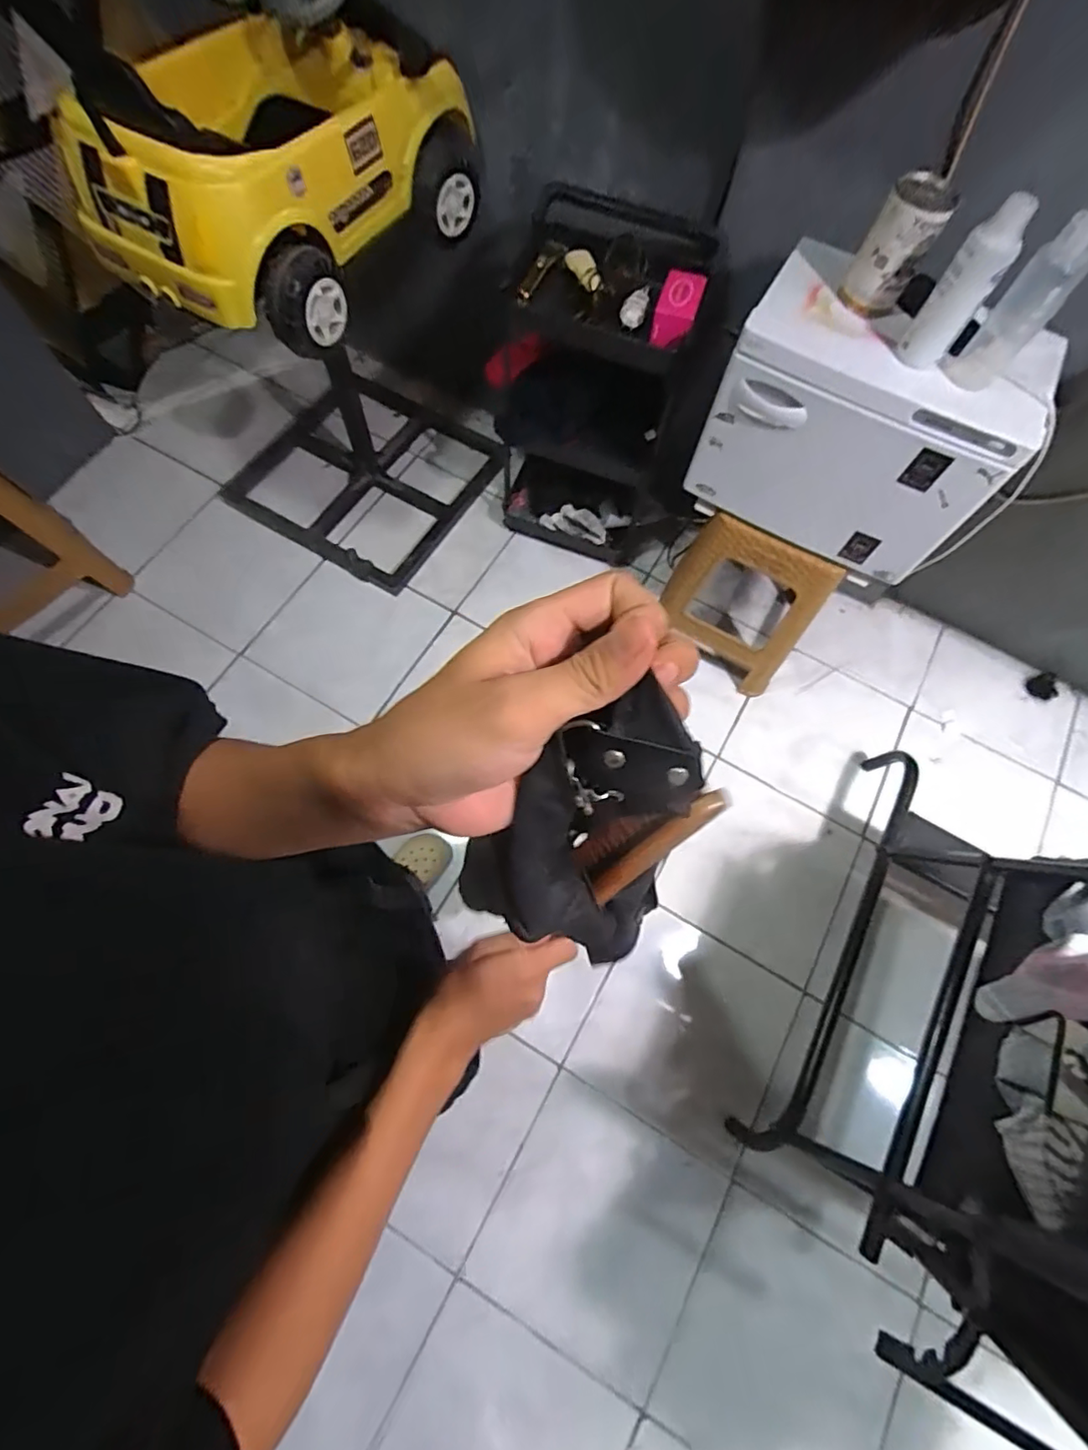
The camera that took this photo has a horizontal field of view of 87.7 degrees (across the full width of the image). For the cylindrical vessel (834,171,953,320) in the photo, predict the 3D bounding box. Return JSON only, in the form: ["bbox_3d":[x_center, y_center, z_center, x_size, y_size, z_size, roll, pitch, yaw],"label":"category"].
[{"bbox_3d":[0.518,-0.702,0.838,0.089,0.145,0.081,36,73,10],"label":"cylindrical vessel"}]

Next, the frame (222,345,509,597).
[{"bbox_3d":[-0.533,-0.757,1.685,0.648,0.053,0.613,30,72,9],"label":"frame"}]

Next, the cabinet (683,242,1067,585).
[{"bbox_3d":[0.554,-0.534,1.007,0.456,0.304,0.296,31,72,9],"label":"cabinet"}]

